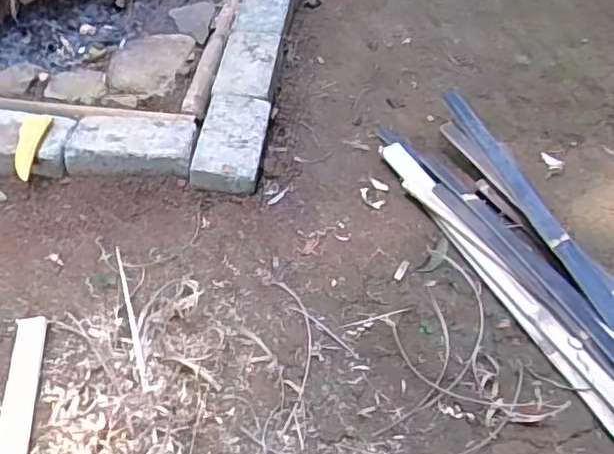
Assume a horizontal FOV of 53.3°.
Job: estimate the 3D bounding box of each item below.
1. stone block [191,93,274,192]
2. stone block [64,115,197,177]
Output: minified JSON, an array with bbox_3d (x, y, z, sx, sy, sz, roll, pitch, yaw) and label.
[{"bbox_3d":[-0.127,-0.146,1.056,0.109,0.046,0.211,4,50,3],"label":"stone block"},{"bbox_3d":[-0.292,-0.138,1.039,0.210,0.045,0.116,4,50,3],"label":"stone block"}]

